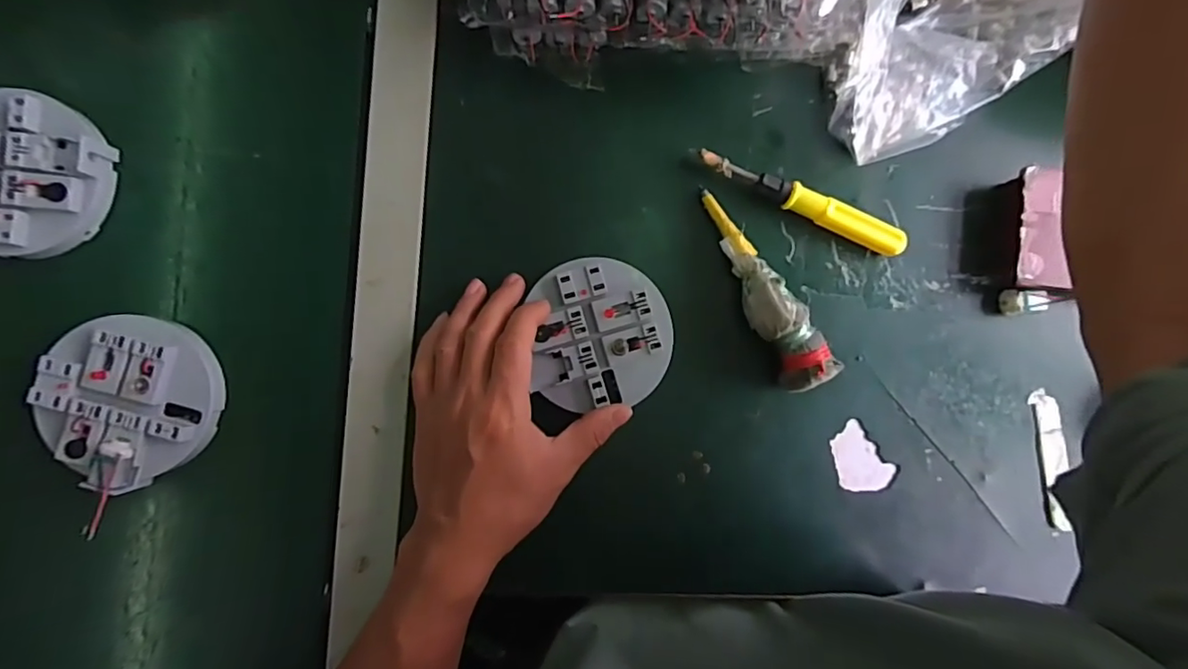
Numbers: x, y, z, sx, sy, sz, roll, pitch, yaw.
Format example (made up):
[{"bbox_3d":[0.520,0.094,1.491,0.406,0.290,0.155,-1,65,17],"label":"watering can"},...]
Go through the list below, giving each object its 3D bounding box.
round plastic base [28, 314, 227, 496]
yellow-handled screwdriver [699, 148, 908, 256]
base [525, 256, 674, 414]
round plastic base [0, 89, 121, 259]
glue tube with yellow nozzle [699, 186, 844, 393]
[{"bbox_3d":[-0.291,0.041,0.346,0.097,0.027,0.099,0,91,-8],"label":"round plastic base"},{"bbox_3d":[0.148,-0.093,0.390,0.157,0.020,0.019,22,88,-8],"label":"yellow-handled screwdriver"},{"bbox_3d":[0.007,-0.001,0.365,0.090,0.011,0.096,-4,90,-4],"label":"base"},{"bbox_3d":[-0.366,-0.102,0.349,0.096,0.028,0.101,0,91,-8],"label":"round plastic base"},{"bbox_3d":[0.114,-0.034,0.378,0.037,0.035,0.152,-28,91,-6],"label":"glue tube with yellow nozzle"}]

